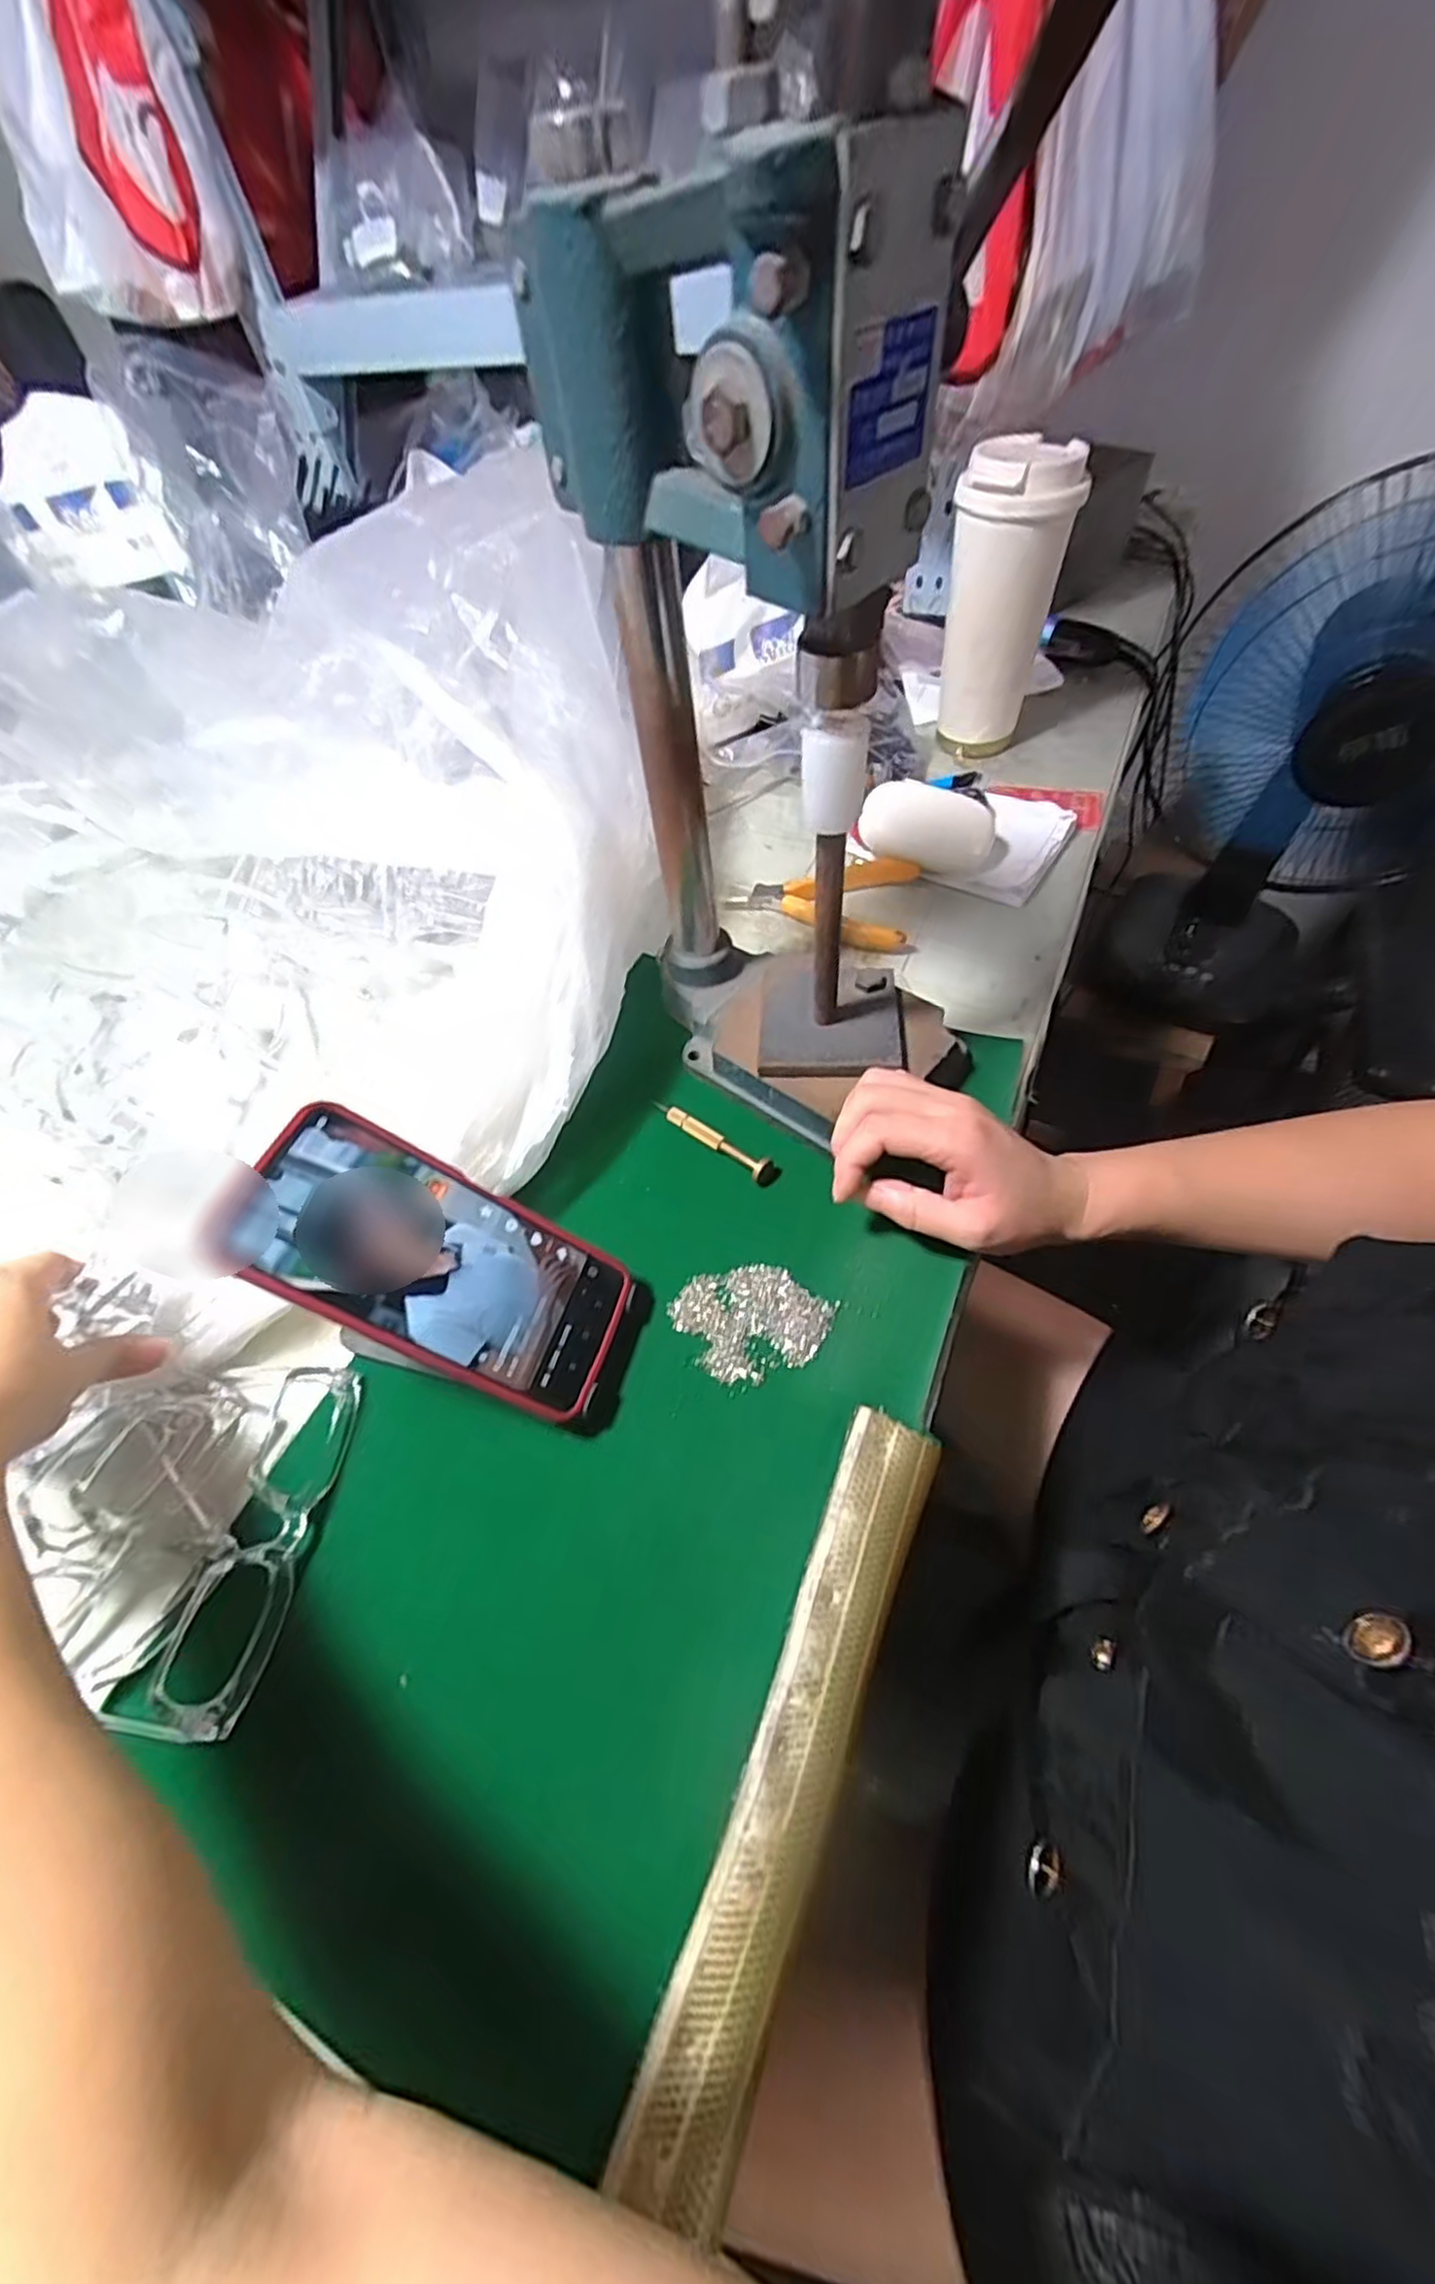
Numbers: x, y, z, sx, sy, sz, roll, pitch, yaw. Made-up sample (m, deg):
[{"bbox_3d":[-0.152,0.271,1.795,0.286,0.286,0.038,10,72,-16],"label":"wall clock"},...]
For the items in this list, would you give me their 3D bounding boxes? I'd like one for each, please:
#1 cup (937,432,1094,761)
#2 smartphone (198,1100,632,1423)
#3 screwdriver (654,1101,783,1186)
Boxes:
[{"bbox_3d":[0.209,-0.399,0.548,0.077,0.181,0.076,10,58,12],"label":"cup"},{"bbox_3d":[-0.120,0.053,0.323,0.168,0.006,0.079,33,56,-20],"label":"smartphone"},{"bbox_3d":[-0.003,-0.002,0.422,0.085,0.013,0.015,31,64,23],"label":"screwdriver"}]

